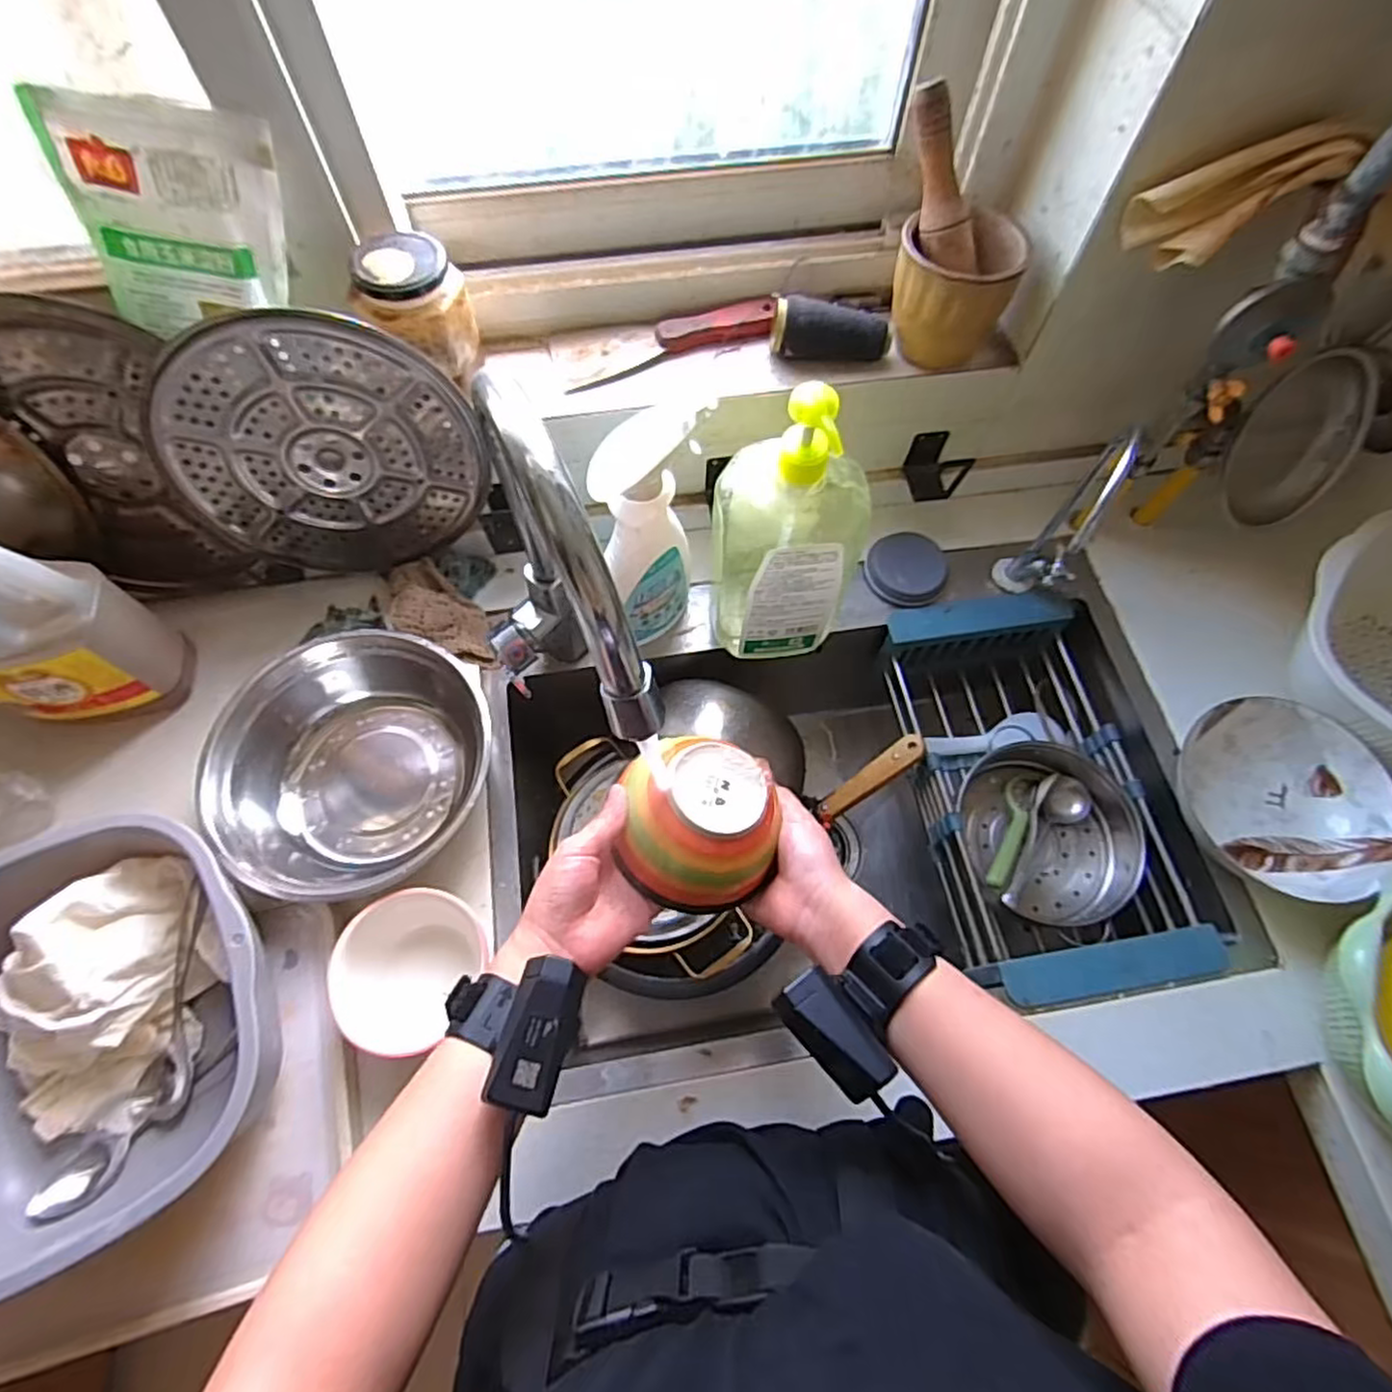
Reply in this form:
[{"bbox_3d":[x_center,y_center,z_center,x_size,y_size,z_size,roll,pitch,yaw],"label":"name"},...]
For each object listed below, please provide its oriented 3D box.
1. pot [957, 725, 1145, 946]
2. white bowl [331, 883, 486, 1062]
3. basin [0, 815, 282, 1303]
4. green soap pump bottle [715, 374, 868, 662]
[{"bbox_3d":[0.342,0.132,0.692,0.152,0.066,0.169,12,66,5],"label":"pot"},{"bbox_3d":[-0.225,0.209,0.556,0.092,0.057,0.113,21,67,8],"label":"white bowl"},{"bbox_3d":[-0.412,0.235,0.497,0.248,0.131,0.252,-25,69,-11],"label":"basin"},{"bbox_3d":[0.074,-0.130,0.587,0.114,0.265,0.074,-1,66,-1],"label":"green soap pump bottle"}]

